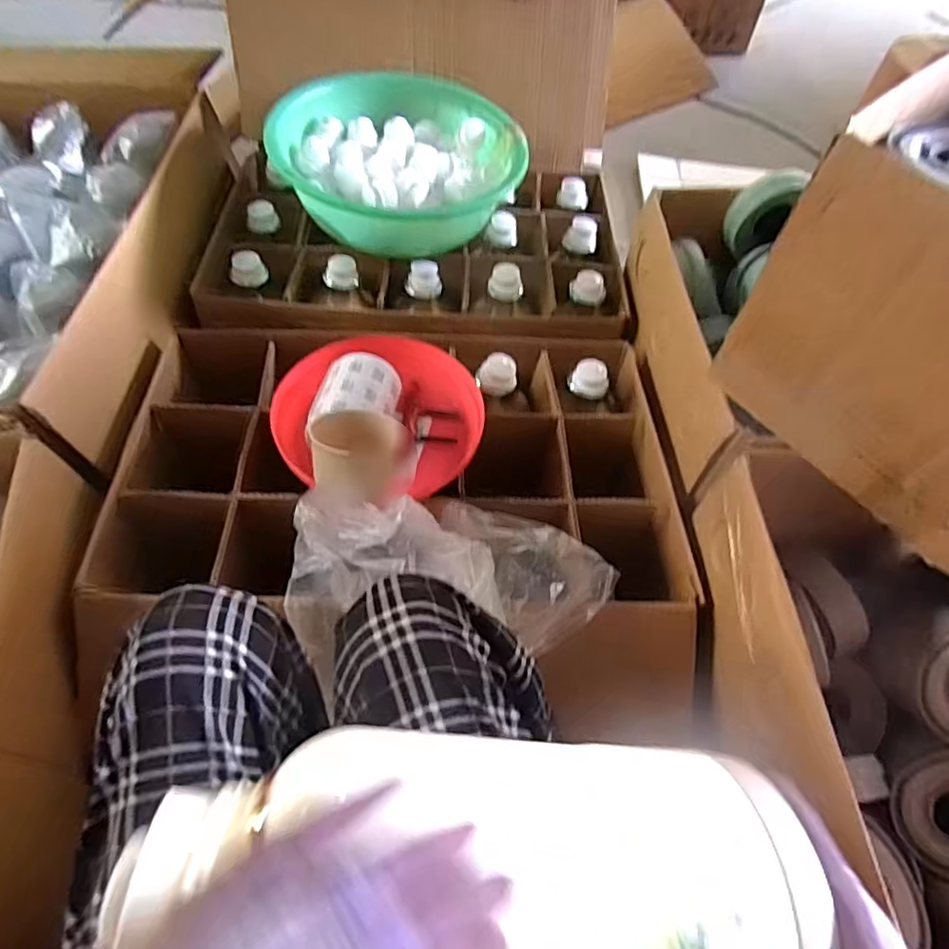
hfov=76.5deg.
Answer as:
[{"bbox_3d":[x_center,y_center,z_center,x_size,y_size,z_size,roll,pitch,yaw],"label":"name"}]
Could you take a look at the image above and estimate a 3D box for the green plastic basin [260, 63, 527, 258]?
[{"bbox_3d":[-0.113,-0.486,0.932,0.352,0.126,0.352,2,56,-3],"label":"green plastic basin"}]

